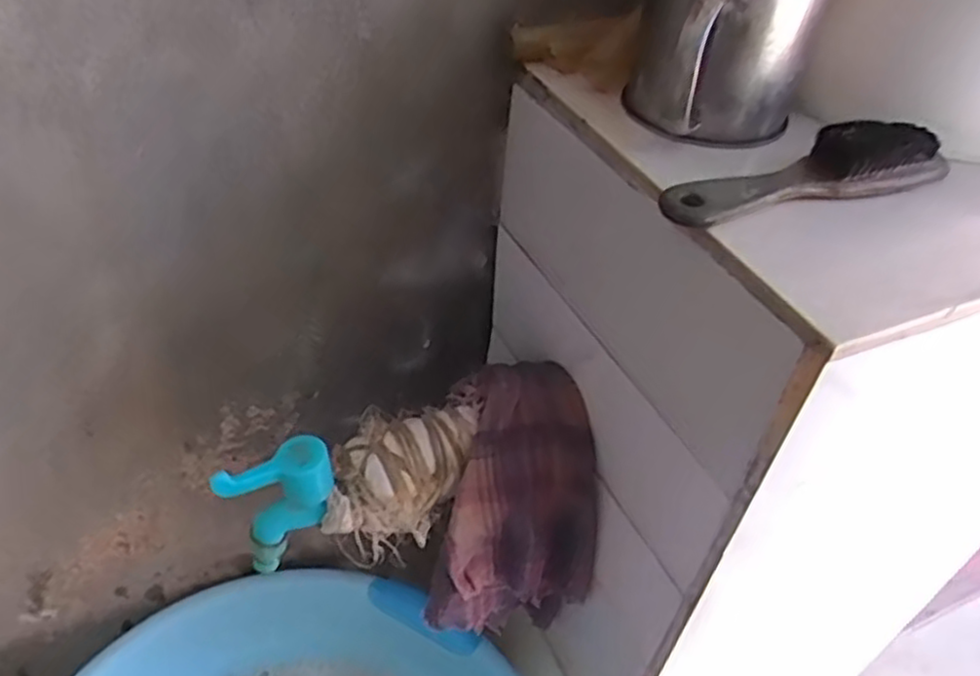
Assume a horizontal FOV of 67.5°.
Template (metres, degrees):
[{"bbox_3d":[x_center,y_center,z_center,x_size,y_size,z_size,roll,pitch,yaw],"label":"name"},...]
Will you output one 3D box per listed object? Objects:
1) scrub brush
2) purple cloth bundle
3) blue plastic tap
[{"bbox_3d":[0.153,-0.081,0.349,0.156,0.027,0.027,-11,45,-19],"label":"scrub brush"},{"bbox_3d":[0.016,0.115,0.521,0.110,0.187,0.101,-1,43,-8],"label":"purple cloth bundle"},{"bbox_3d":[-0.126,0.098,0.437,0.062,0.088,0.025,-10,45,-18],"label":"blue plastic tap"}]

